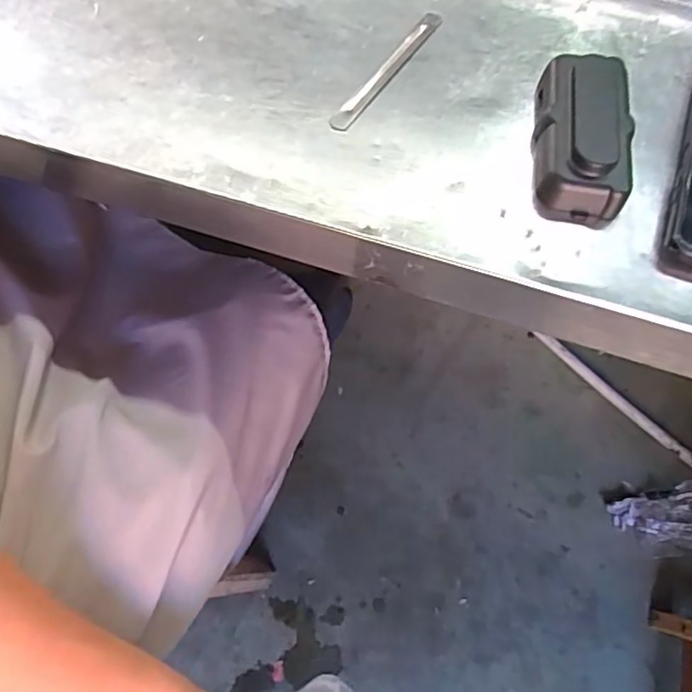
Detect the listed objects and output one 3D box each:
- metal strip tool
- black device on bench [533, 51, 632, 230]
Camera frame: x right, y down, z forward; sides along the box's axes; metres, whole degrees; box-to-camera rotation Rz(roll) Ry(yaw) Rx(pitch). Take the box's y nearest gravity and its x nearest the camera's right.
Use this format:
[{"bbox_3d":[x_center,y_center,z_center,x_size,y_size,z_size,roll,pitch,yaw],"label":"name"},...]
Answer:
[{"bbox_3d":[0.027,-0.176,0.392,0.013,0.004,0.114,33,71,13],"label":"metal strip tool"},{"bbox_3d":[0.136,-0.122,0.353,0.050,0.028,0.097,10,67,4],"label":"black device on bench"}]

